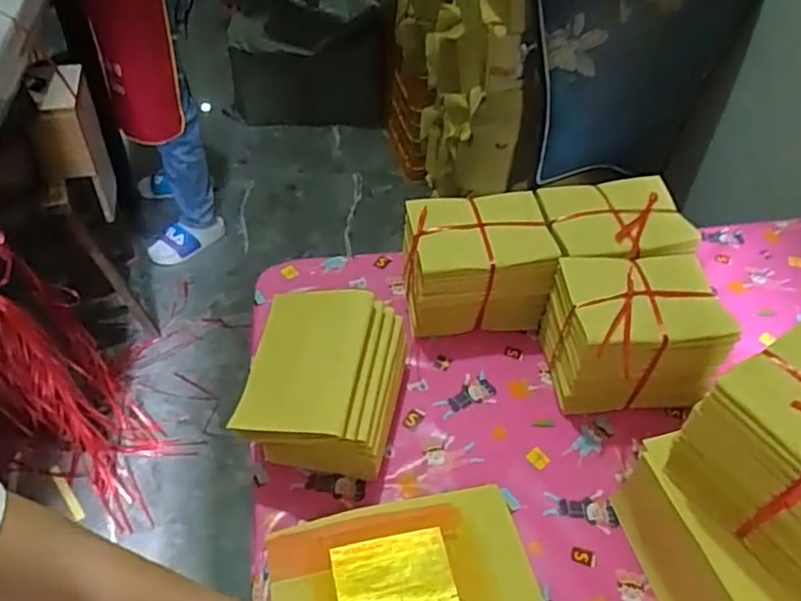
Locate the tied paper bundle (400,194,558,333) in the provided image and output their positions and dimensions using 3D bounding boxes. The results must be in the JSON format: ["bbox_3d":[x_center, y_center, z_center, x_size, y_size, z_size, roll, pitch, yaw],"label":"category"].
[{"bbox_3d":[0.090,-0.045,0.792,0.168,0.125,0.120,-5,48,-7],"label":"tied paper bundle"}]

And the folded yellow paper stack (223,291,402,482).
[{"bbox_3d":[-0.075,0.084,0.668,0.138,0.130,0.167,10,48,6],"label":"folded yellow paper stack"}]

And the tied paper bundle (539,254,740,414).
[{"bbox_3d":[0.255,0.041,0.728,0.160,0.143,0.129,0,48,-3],"label":"tied paper bundle"}]

